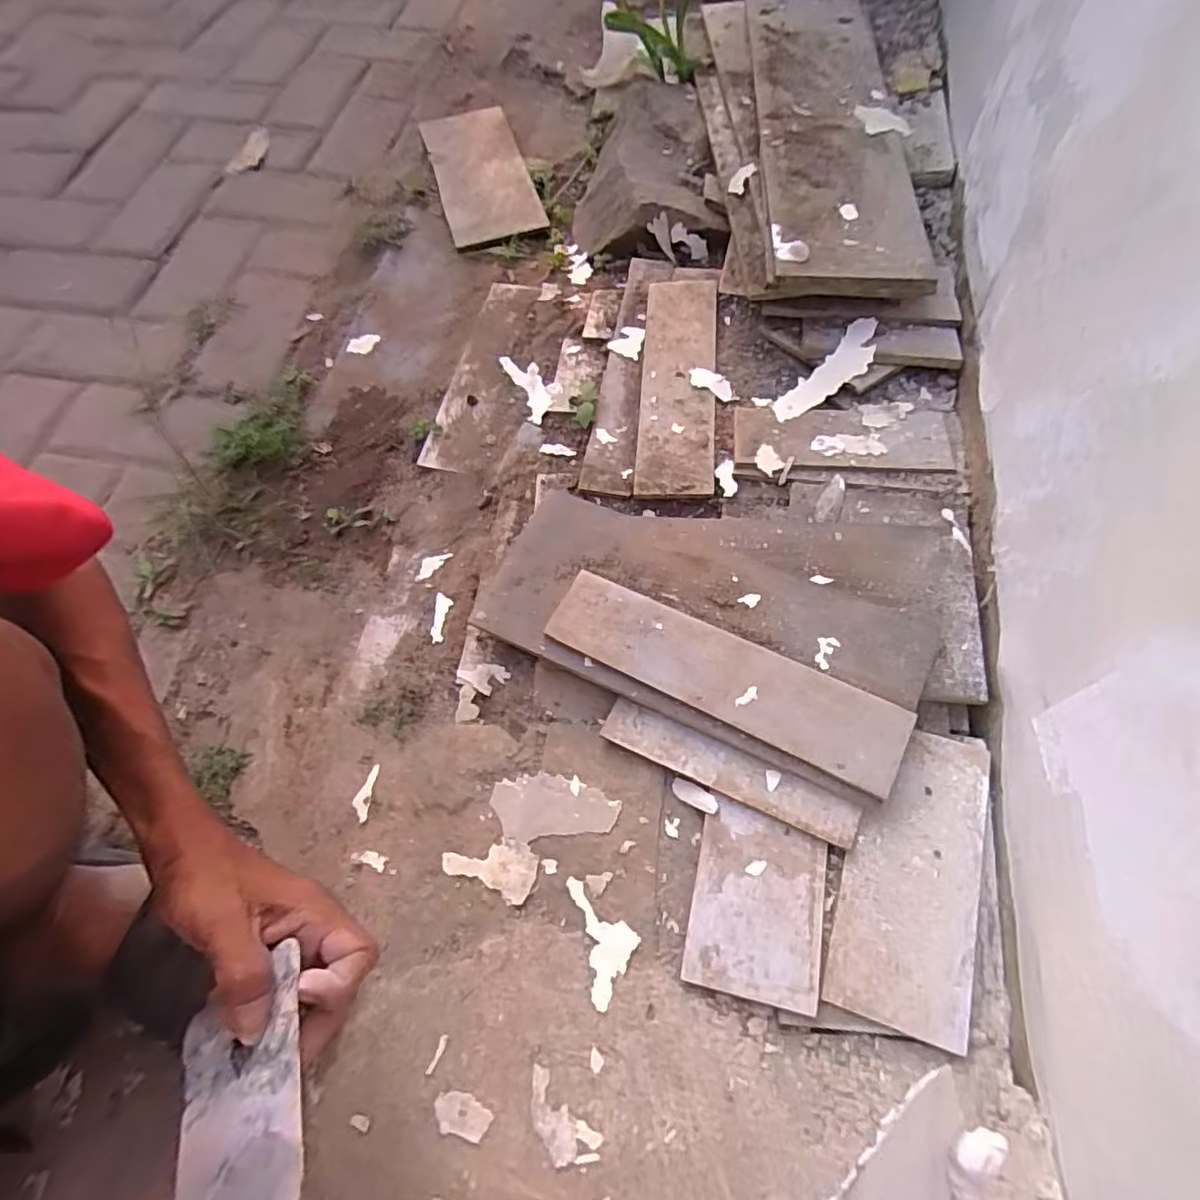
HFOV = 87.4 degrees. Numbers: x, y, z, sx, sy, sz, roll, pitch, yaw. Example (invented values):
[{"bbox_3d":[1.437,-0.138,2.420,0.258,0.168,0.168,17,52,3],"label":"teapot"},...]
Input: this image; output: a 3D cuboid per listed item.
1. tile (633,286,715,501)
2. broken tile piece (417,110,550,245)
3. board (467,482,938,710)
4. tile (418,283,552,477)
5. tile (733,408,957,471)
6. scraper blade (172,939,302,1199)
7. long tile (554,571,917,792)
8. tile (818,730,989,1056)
[{"bbox_3d":[0.079,-0.226,0.638,0.073,0.015,0.275,4,63,3],"label":"tile"},{"bbox_3d":[-0.169,-0.606,0.882,0.124,0.019,0.310,-16,64,-6],"label":"broken tile piece"},{"bbox_3d":[0.085,-0.002,0.523,0.363,0.015,0.179,9,61,13],"label":"board"},{"bbox_3d":[-0.117,-0.265,0.722,0.103,0.022,0.293,9,64,6],"label":"tile"},{"bbox_3d":[0.231,-0.154,0.591,0.202,0.006,0.073,5,63,4],"label":"tile"},{"bbox_3d":[-0.165,0.228,0.286,0.077,0.005,0.102,-40,43,6],"label":"scraper blade"},{"bbox_3d":[0.089,0.054,0.482,0.276,0.005,0.064,24,69,20],"label":"long tile"},{"bbox_3d":[0.213,0.182,0.428,0.084,0.011,0.193,18,65,10],"label":"tile"}]

